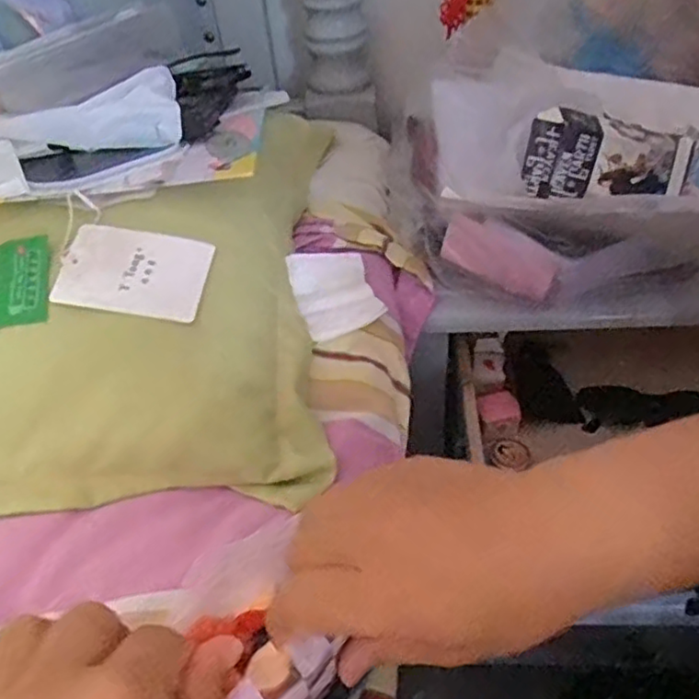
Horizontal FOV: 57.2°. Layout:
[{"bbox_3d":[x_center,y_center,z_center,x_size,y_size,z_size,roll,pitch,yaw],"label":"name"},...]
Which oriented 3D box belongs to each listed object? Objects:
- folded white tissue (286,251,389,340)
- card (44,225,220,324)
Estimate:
[{"bbox_3d":[-0.012,-0.049,0.526,0.062,0.019,0.081,-19,58,-5],"label":"folded white tissue"},{"bbox_3d":[-0.143,-0.052,0.426,0.094,0.004,0.066,10,58,0],"label":"card"}]

